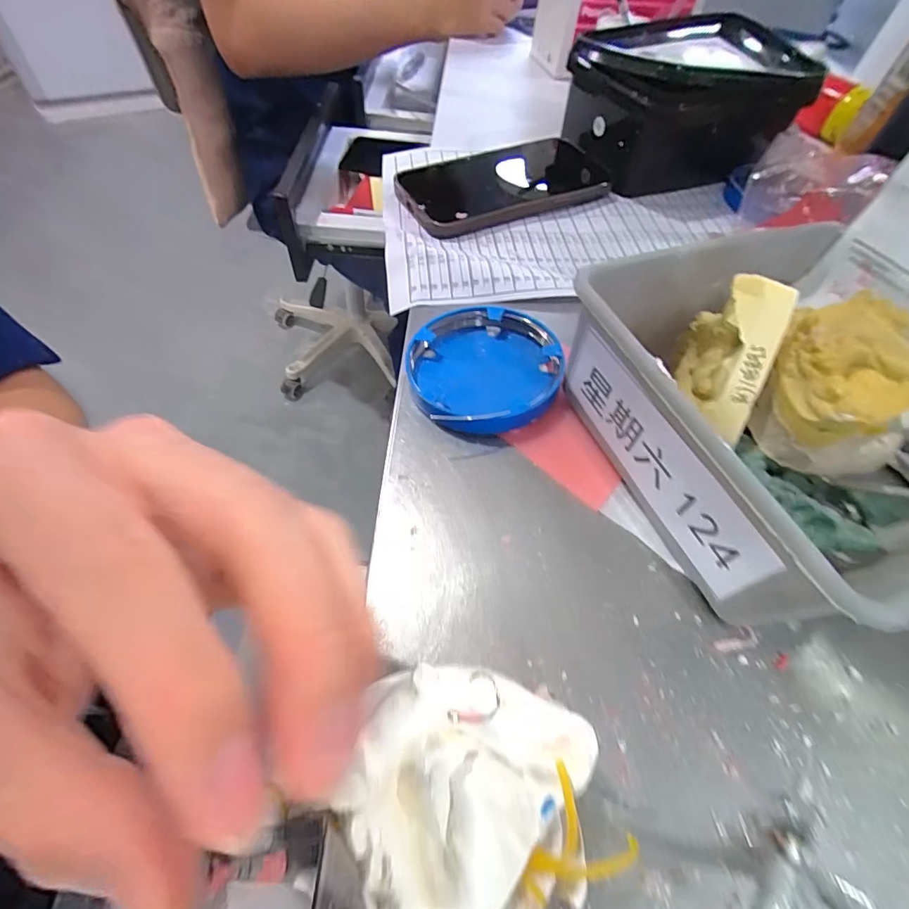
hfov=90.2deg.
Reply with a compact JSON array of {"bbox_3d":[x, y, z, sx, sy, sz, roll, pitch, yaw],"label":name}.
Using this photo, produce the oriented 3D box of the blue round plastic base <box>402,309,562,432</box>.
[{"bbox_3d":[0.017,-0.049,0.236,0.074,0.014,0.080,2,57,-4],"label":"blue round plastic base"}]

